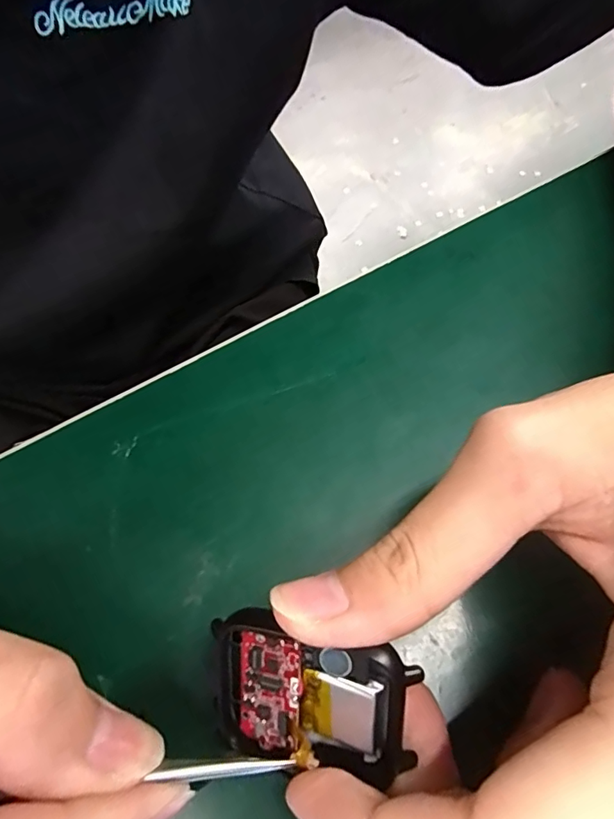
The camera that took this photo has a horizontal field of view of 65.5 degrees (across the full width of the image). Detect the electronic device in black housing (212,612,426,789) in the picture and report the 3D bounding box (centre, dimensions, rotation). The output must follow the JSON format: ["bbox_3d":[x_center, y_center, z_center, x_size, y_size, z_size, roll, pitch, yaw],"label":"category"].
[{"bbox_3d":[-0.002,0.065,0.113,0.051,0.010,0.036,1,99,20],"label":"electronic device in black housing"}]

